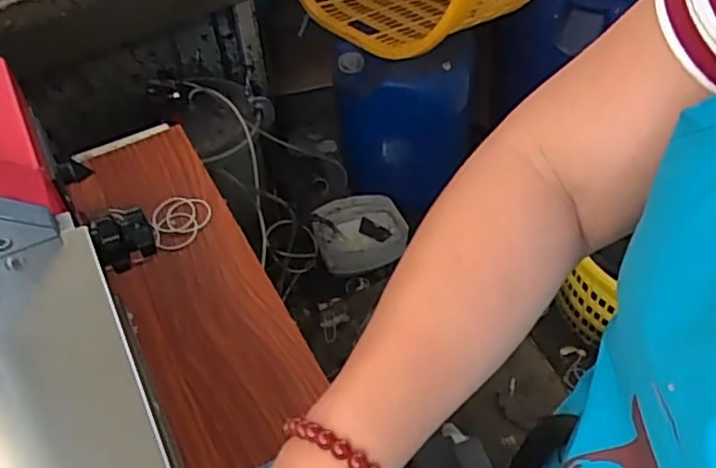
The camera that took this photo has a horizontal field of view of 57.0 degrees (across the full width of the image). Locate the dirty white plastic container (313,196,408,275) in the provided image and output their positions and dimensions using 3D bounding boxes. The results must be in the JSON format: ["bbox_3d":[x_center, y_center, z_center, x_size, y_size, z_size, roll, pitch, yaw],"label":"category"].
[{"bbox_3d":[0.008,0.003,1.491,0.200,0.087,0.160,-15,54,-10],"label":"dirty white plastic container"}]

